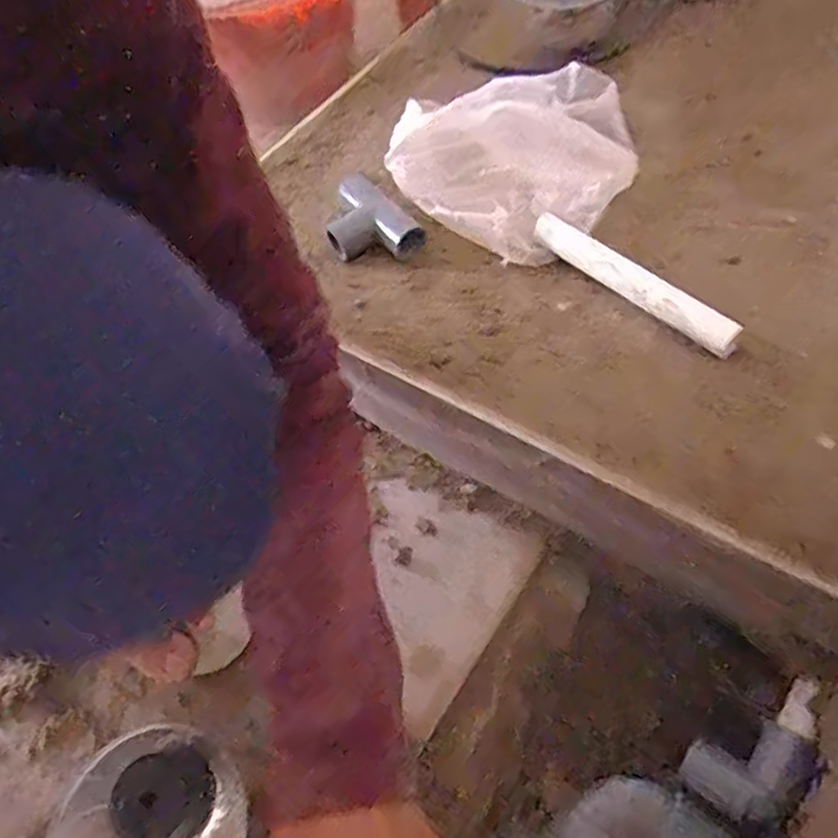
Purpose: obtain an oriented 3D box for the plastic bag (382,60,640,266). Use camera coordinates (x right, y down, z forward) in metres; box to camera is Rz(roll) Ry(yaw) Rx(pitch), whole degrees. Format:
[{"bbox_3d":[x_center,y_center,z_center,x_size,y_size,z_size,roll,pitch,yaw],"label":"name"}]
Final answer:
[{"bbox_3d":[0.083,-0.207,0.517,0.182,0.069,0.161,-34,59,-14],"label":"plastic bag"}]

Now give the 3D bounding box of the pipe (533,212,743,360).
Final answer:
[{"bbox_3d":[0.140,-0.092,0.454,0.018,0.025,0.158,-39,60,-17],"label":"pipe"}]

